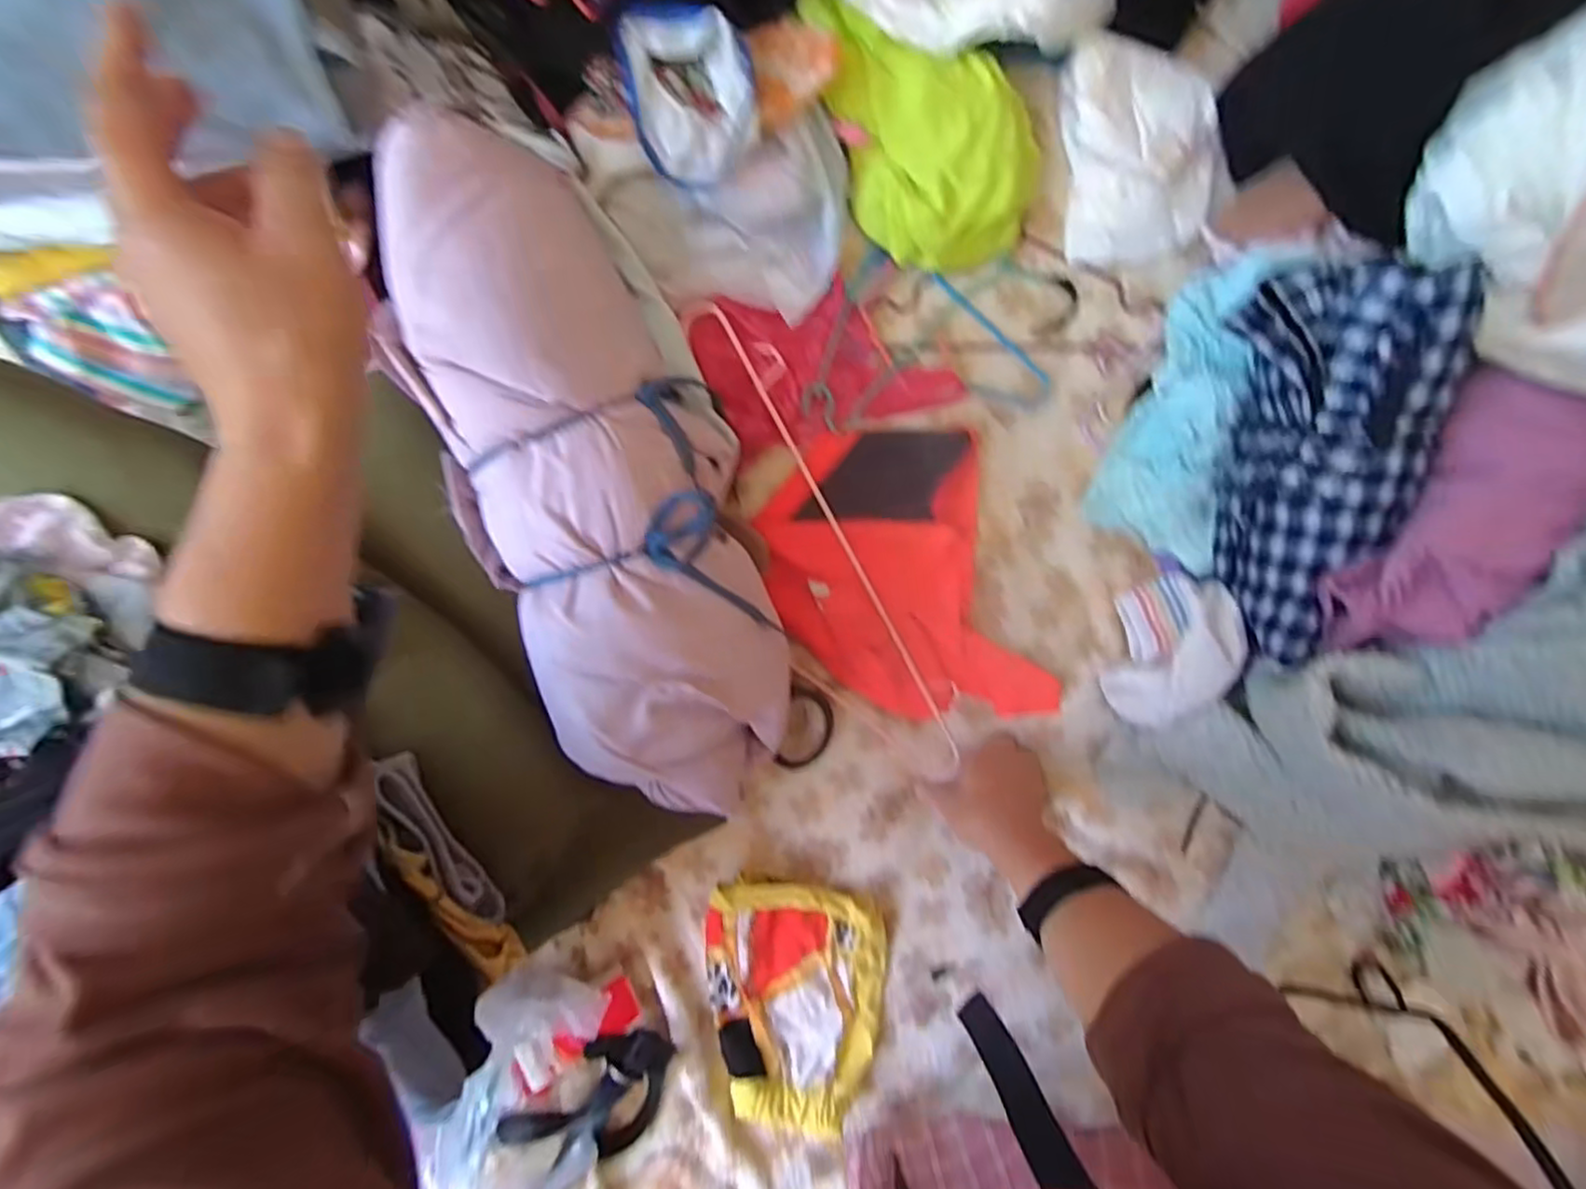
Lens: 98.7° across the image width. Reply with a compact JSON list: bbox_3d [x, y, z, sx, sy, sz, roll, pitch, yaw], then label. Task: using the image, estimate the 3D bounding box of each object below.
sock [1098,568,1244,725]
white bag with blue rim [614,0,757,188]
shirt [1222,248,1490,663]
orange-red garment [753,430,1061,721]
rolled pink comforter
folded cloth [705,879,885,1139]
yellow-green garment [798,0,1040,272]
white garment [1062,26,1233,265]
[{"bbox_3d":[0.326,0.049,0.581,0.092,0.061,0.128,17,96,-2],"label":"sock"},{"bbox_3d":[-0.071,-0.350,0.482,0.085,0.051,0.095,-9,96,1],"label":"white bag with blue rim"},{"bbox_3d":[0.379,-0.091,0.502,0.126,0.092,0.273,-1,113,0],"label":"shirt"},{"bbox_3d":[0.093,0.000,0.593,0.202,0.023,0.274,-20,96,2],"label":"orange-red garment"},{"bbox_3d":[-0.136,-0.072,0.482,0.185,0.119,0.461,-26,96,3],"label":"rolled pink comforter"},{"bbox_3d":[-0.001,0.374,0.620,0.159,0.030,0.224,6,96,-1],"label":"folded cloth"},{"bbox_3d":[0.107,-0.367,0.529,0.141,0.048,0.213,-19,96,2],"label":"yellow-green garment"},{"bbox_3d":[0.288,-0.358,0.547,0.132,0.037,0.157,-9,96,1],"label":"white garment"}]

